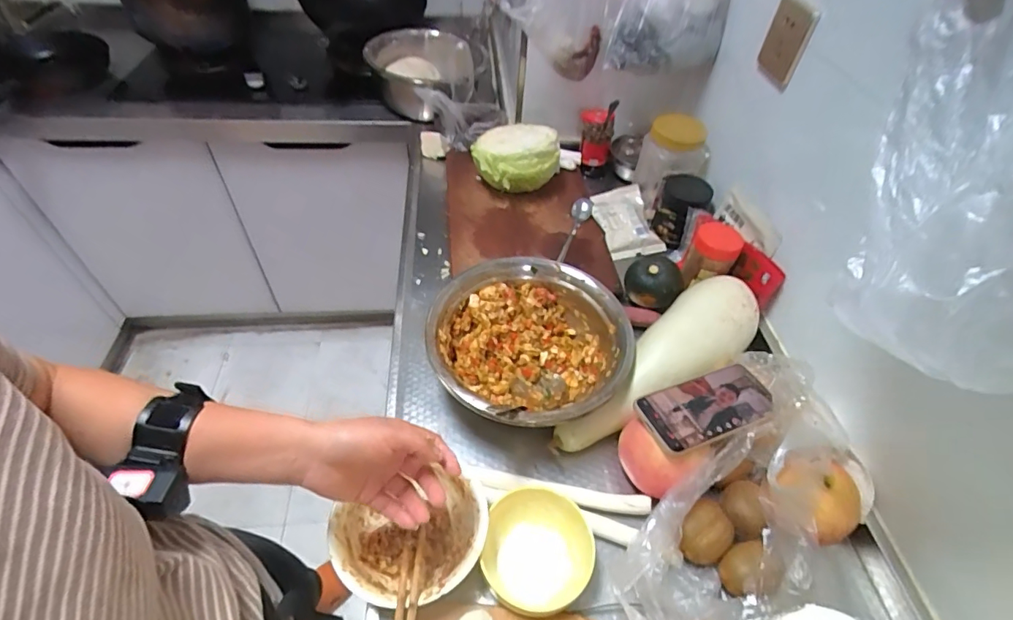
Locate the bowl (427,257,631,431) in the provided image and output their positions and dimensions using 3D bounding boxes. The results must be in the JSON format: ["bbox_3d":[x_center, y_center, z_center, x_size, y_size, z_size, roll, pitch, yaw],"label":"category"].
[{"bbox_3d":[0.025,0.053,0.626,0.238,0.096,0.242,2,48,-2],"label":"bowl"}]

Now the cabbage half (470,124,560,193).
[{"bbox_3d":[0.013,-0.278,0.885,0.147,0.103,0.171,-5,49,-8],"label":"cabbage half"}]

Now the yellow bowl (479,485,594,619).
[{"bbox_3d":[0.031,0.250,0.492,0.106,0.072,0.104,3,48,-4],"label":"yellow bowl"}]

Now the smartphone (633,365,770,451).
[{"bbox_3d":[0.229,0.107,0.540,0.162,0.010,0.076,-14,46,-22],"label":"smartphone"}]

